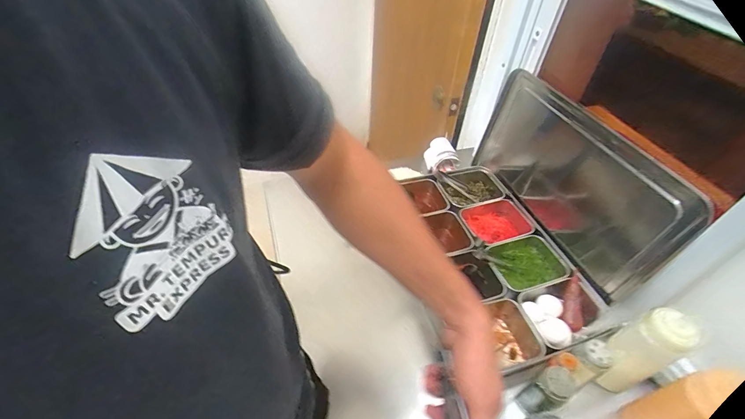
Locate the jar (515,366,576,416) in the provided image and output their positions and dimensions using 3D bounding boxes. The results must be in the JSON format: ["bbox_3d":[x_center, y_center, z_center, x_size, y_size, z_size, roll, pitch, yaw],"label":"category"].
[{"bbox_3d":[0.240,0.255,0.487,0.043,0.088,0.040,2,46,-2],"label":"jar"}]

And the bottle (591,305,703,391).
[{"bbox_3d":[0.370,0.203,0.495,0.054,0.172,0.062,-18,50,-20],"label":"bottle"}]

